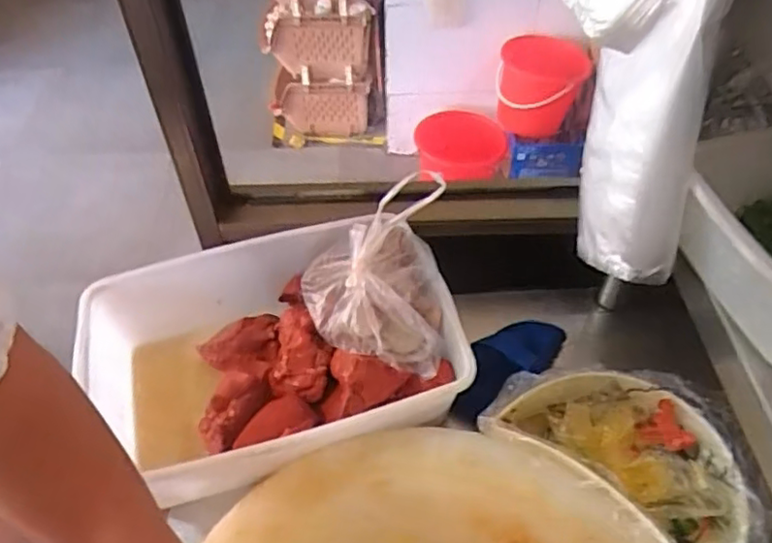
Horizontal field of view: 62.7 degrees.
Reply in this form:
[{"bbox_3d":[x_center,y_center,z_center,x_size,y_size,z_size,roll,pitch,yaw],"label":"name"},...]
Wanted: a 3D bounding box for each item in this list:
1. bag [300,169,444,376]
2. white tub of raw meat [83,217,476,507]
[{"bbox_3d":[-0.019,0.004,0.695,0.159,0.137,0.180,0,49,1],"label":"bag"},{"bbox_3d":[-0.119,0.085,0.707,0.387,0.133,0.273,-16,51,-12],"label":"white tub of raw meat"}]

